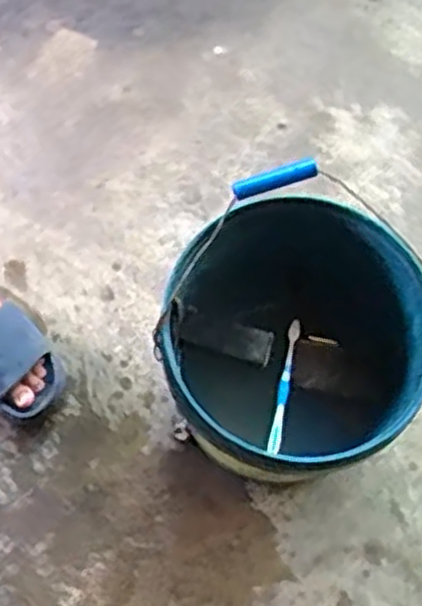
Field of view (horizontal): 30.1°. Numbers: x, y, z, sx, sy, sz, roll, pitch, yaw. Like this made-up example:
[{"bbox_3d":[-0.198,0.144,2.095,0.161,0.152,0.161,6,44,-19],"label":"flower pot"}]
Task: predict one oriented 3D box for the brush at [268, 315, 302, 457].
[{"bbox_3d":[0.093,0.103,0.991,0.016,0.020,0.174,12,66,3],"label":"brush"}]

